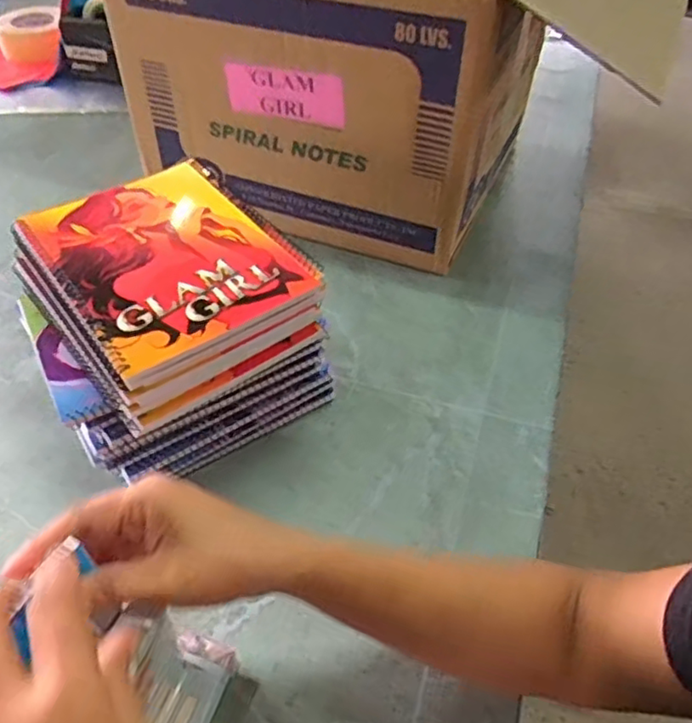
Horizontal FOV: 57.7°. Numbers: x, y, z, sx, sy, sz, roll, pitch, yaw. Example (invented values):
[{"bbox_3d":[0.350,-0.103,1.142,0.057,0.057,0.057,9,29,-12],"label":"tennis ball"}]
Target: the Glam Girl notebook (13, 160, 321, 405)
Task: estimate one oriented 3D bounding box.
[{"bbox_3d":[-0.133,-0.075,0.452,0.153,0.019,0.192,-28,53,-24],"label":"Glam Girl notebook"}]

